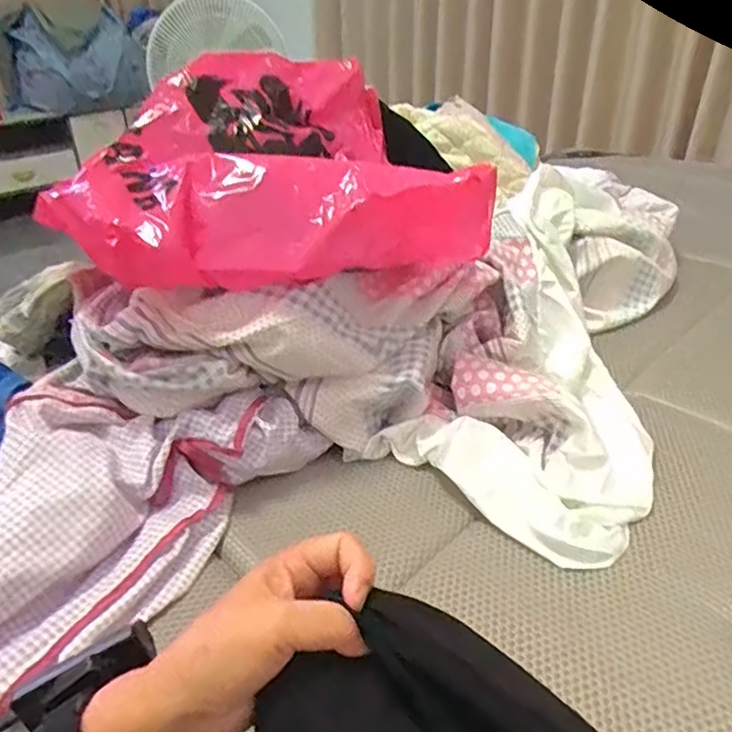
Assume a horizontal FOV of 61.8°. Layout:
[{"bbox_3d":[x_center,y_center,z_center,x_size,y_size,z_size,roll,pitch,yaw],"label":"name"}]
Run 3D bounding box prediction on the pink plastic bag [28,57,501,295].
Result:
[{"bbox_3d":[-0.101,-0.185,0.578,0.340,0.159,0.293,-12,33,-17],"label":"pink plastic bag"}]

